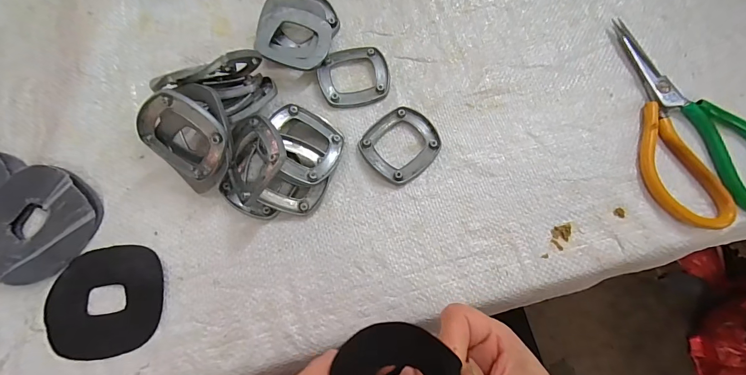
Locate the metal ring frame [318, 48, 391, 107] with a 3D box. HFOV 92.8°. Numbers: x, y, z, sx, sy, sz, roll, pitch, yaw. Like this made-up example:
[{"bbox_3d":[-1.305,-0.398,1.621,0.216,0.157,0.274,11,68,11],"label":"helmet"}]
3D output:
[{"bbox_3d":[-0.017,-0.100,0.316,0.062,0.007,0.057,-6,73,-2],"label":"metal ring frame"}]

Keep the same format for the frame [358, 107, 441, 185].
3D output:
[{"bbox_3d":[0.022,-0.037,0.295,0.063,0.008,0.058,-44,78,-12],"label":"frame"}]

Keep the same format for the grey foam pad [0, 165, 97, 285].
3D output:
[{"bbox_3d":[-0.260,0.025,0.268,0.085,0.015,0.082,23,75,6],"label":"grey foam pad"}]

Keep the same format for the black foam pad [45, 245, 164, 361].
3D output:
[{"bbox_3d":[-0.194,0.082,0.258,0.079,0.004,0.076,-5,73,-2],"label":"black foam pad"}]

